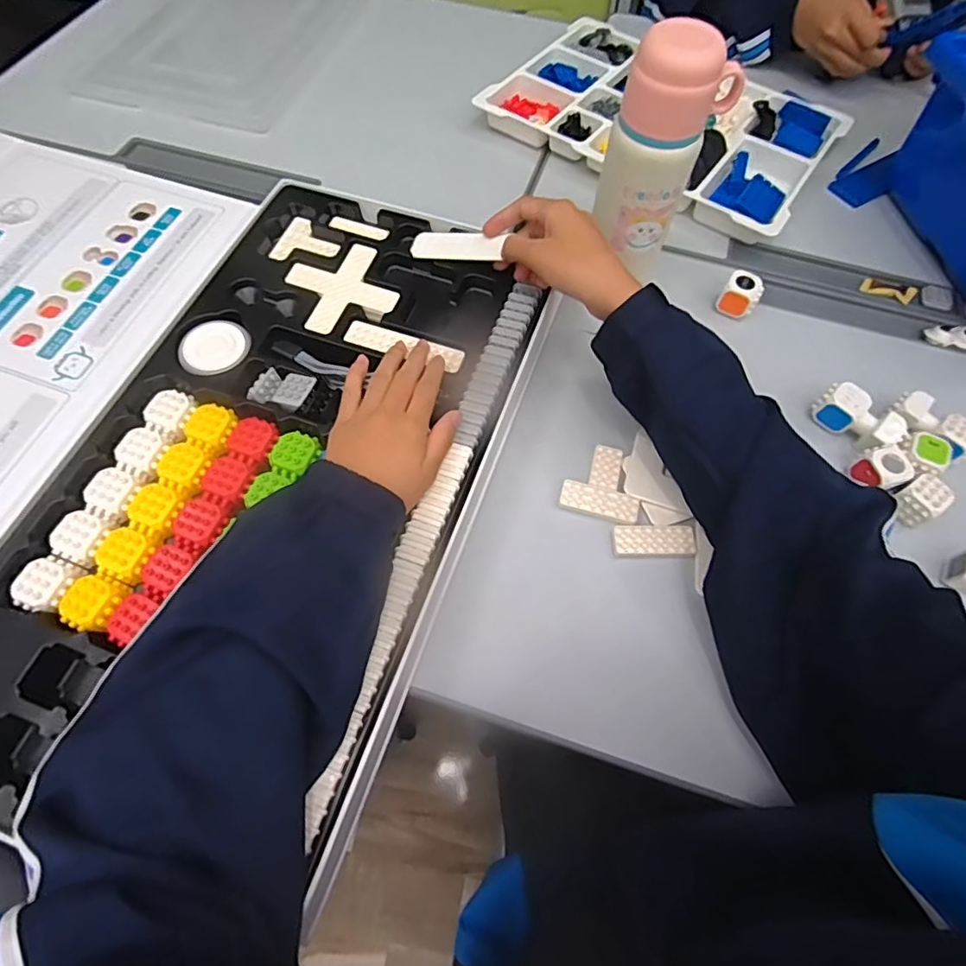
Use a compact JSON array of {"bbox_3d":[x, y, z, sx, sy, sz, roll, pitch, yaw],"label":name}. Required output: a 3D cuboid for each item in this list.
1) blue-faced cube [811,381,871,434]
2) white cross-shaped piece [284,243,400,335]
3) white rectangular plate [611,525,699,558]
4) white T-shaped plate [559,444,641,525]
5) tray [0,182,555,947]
[{"bbox_3d":[0.310,-0.067,0.467,0.026,0.034,0.035,-34,70,-17],"label":"blue-faced cube"},{"bbox_3d":[-0.126,-0.176,0.481,0.082,0.004,0.082,-23,67,-13],"label":"white cross-shaped piece"},{"bbox_3d":[0.136,0.046,0.429,0.064,0.004,0.027,-2,64,-3],"label":"white rectangular plate"},{"bbox_3d":[0.101,-0.001,0.450,0.063,0.004,0.067,15,64,5],"label":"white T-shaped plate"},{"bbox_3d":[-0.146,-0.019,0.420,0.290,0.040,0.529,18,64,7],"label":"tray"}]

